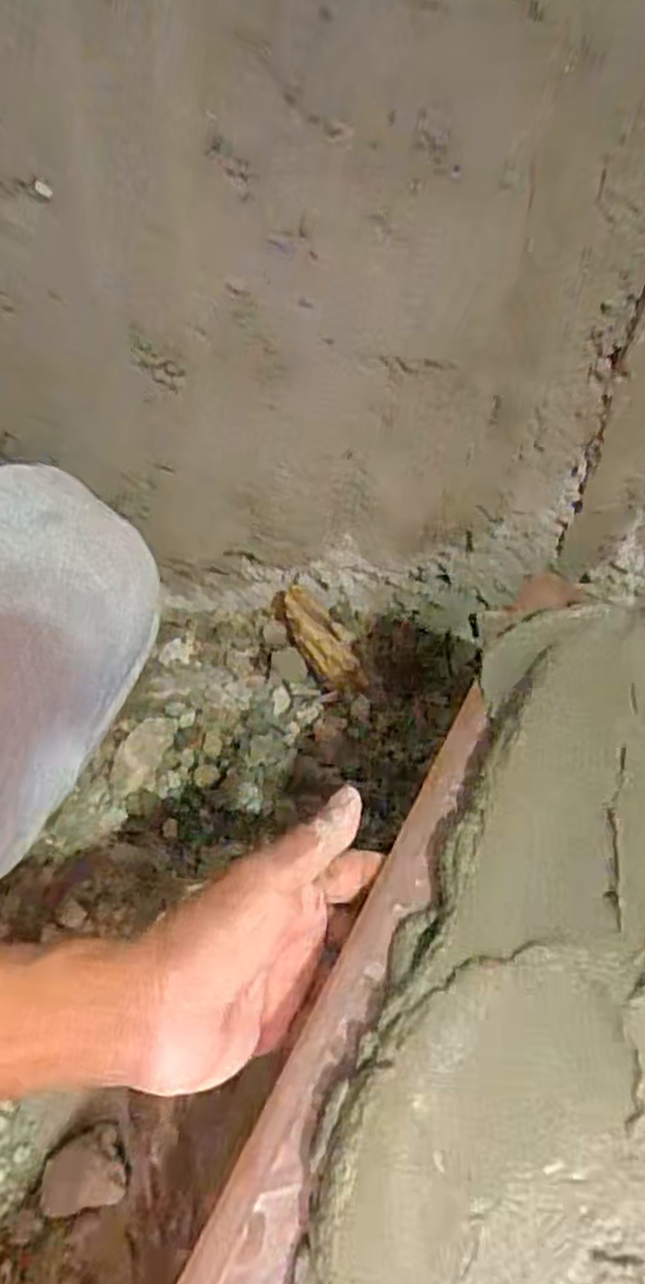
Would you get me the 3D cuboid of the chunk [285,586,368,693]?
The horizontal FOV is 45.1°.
[{"bbox_3d":[-0.001,0.000,0.686,0.034,0.026,0.105,-41,107,-29],"label":"chunk"}]

